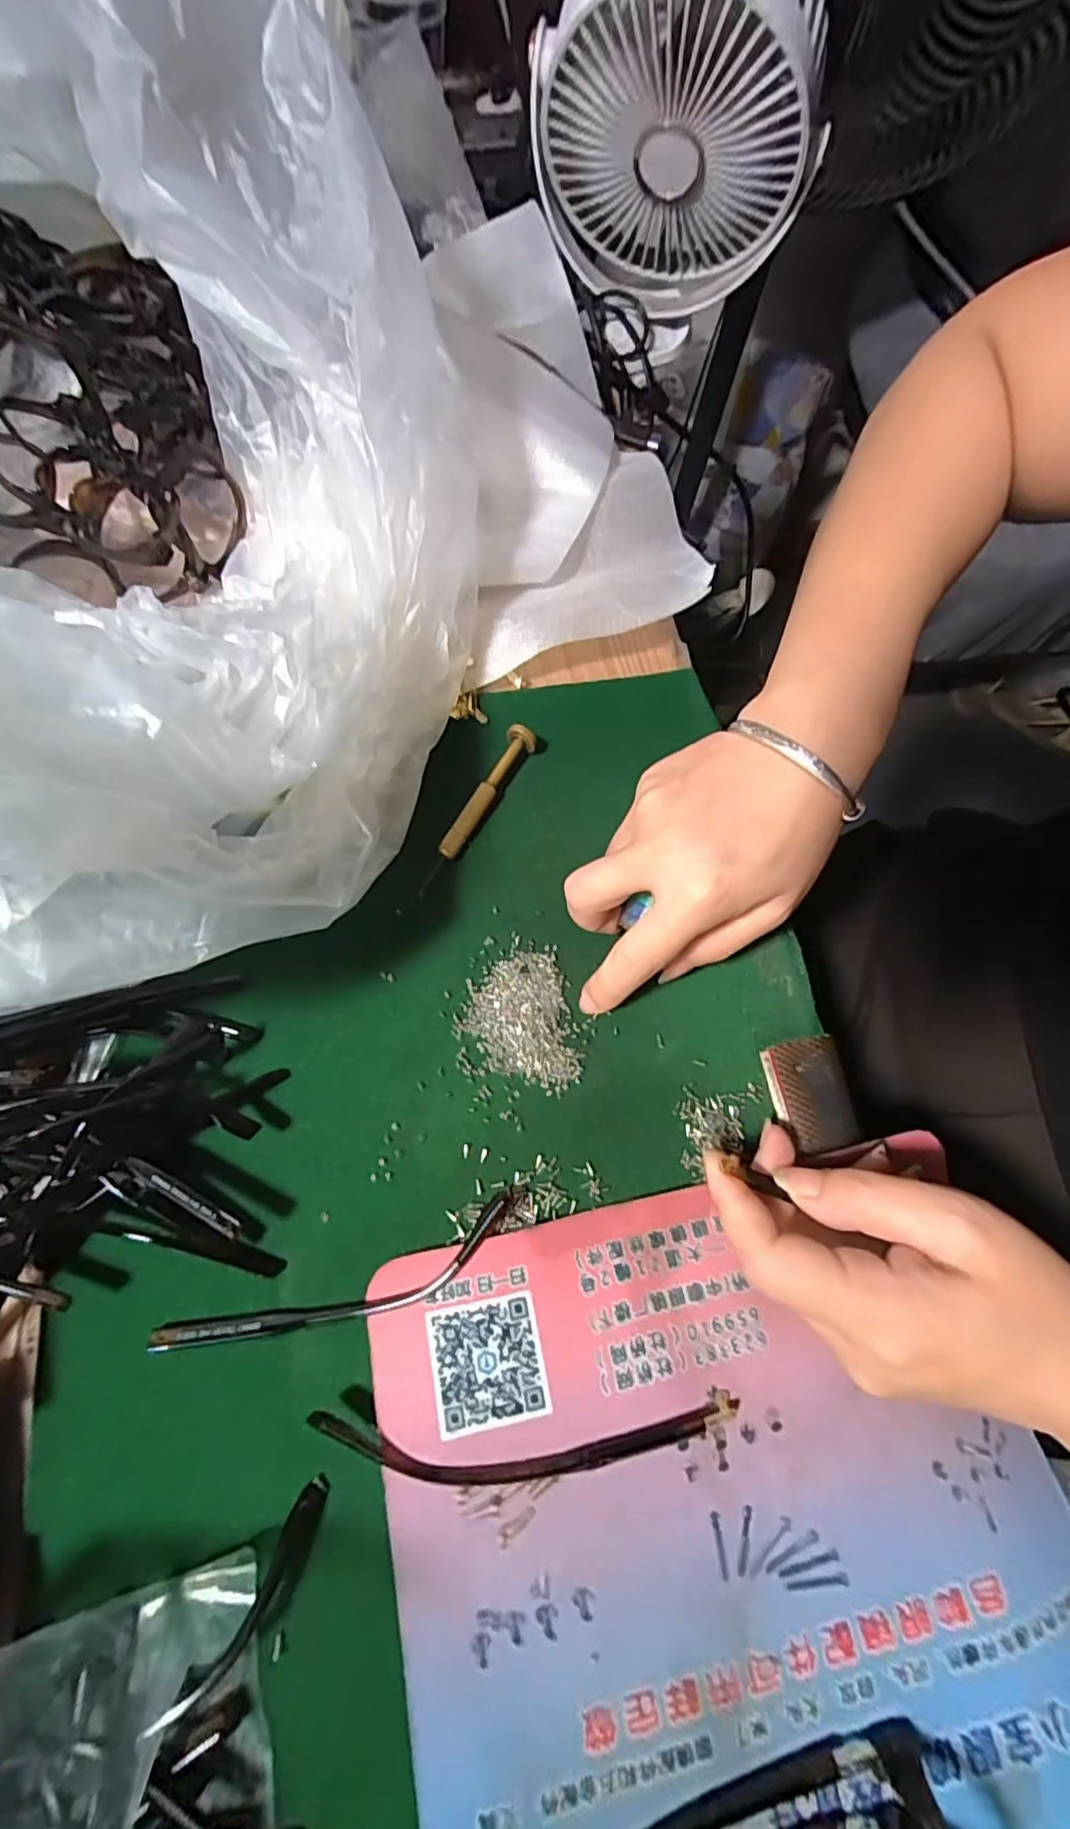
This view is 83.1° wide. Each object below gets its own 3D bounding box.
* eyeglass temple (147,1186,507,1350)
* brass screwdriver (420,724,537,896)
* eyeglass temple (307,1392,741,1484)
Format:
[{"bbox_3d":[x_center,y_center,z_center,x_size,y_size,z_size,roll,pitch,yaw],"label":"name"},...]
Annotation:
[{"bbox_3d":[-0.069,0.139,0.221,0.134,0.006,0.024,-18,72,-9],"label":"eyeglass temple"},{"bbox_3d":[-0.027,-0.050,0.285,0.013,0.016,0.090,27,71,7],"label":"brass screwdriver"},{"bbox_3d":[-0.001,0.180,0.204,0.144,0.013,0.023,2,70,-2],"label":"eyeglass temple"}]

